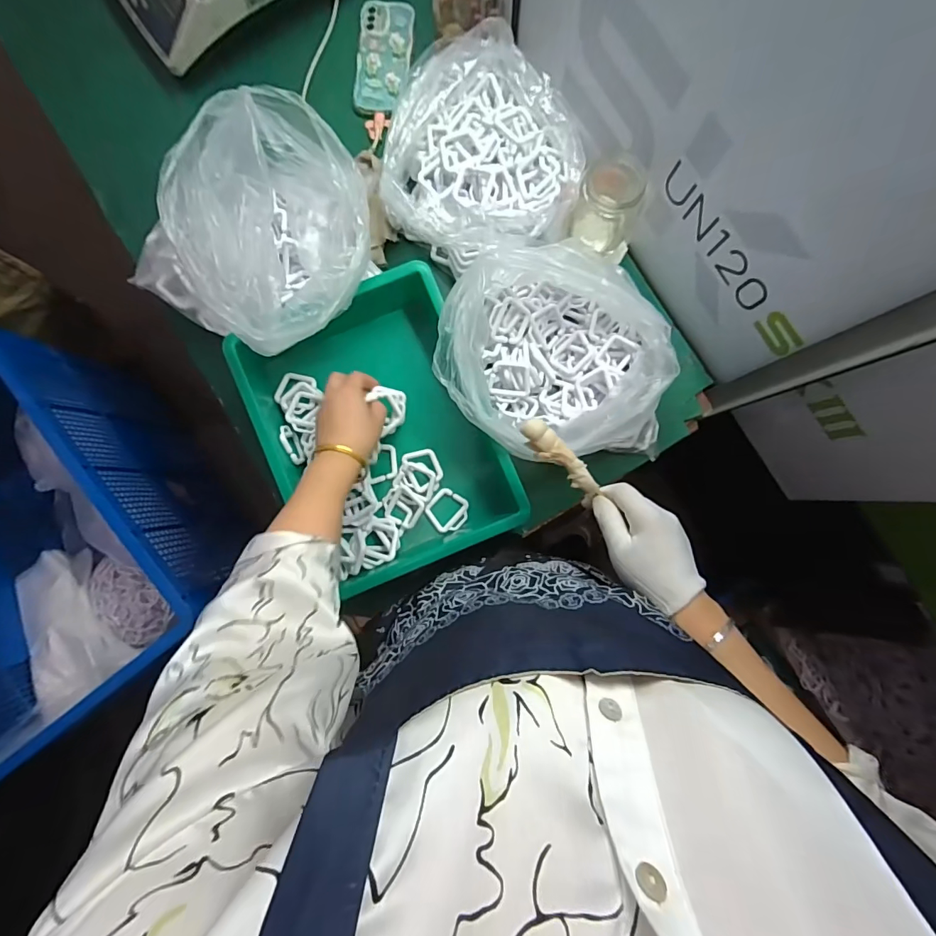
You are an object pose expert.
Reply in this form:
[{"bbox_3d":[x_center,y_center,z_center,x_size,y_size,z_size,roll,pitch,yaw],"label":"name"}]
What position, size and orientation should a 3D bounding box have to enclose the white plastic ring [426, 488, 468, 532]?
[{"bbox_3d":[-0.026,0.058,0.604,0.052,0.005,0.053,39,88,2],"label":"white plastic ring"}]

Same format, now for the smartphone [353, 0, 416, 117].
[{"bbox_3d":[-0.119,-0.575,0.637,0.075,0.015,0.157,8,87,1],"label":"smartphone"}]

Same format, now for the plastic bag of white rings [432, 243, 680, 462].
[{"bbox_3d":[0.100,-0.131,0.543,0.261,0.126,0.237,16,87,1],"label":"plastic bag of white rings"}]

